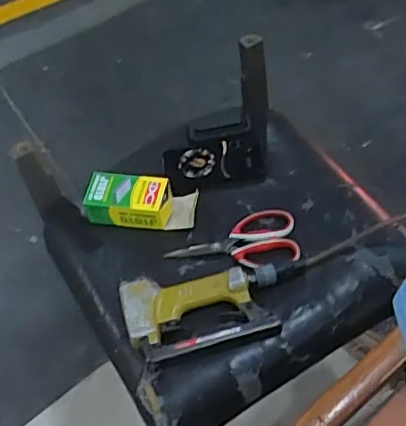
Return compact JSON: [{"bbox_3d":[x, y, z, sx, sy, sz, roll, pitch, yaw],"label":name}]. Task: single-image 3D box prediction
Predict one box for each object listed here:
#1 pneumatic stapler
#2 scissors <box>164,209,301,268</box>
[{"bbox_3d":[0.001,0.128,0.761,0.203,0.047,0.108,-14,52,-2],"label":"pneumatic stapler"},{"bbox_3d":[0.041,0.044,0.831,0.187,0.012,0.091,-9,55,7],"label":"scissors"}]

